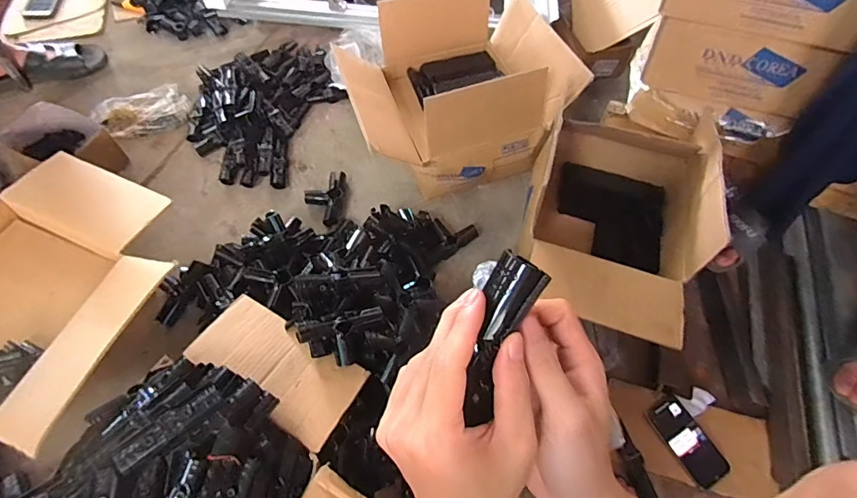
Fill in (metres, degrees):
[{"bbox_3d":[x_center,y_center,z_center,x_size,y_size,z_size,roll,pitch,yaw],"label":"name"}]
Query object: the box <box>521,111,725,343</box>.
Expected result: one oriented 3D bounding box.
[{"bbox_3d":[0.343,-0.046,0.889,0.303,0.274,0.421,25,61,12],"label":"box"}]

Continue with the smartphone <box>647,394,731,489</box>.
[{"bbox_3d":[0.443,0.325,0.790,0.068,0.009,0.142,-25,64,-17],"label":"smartphone"}]

